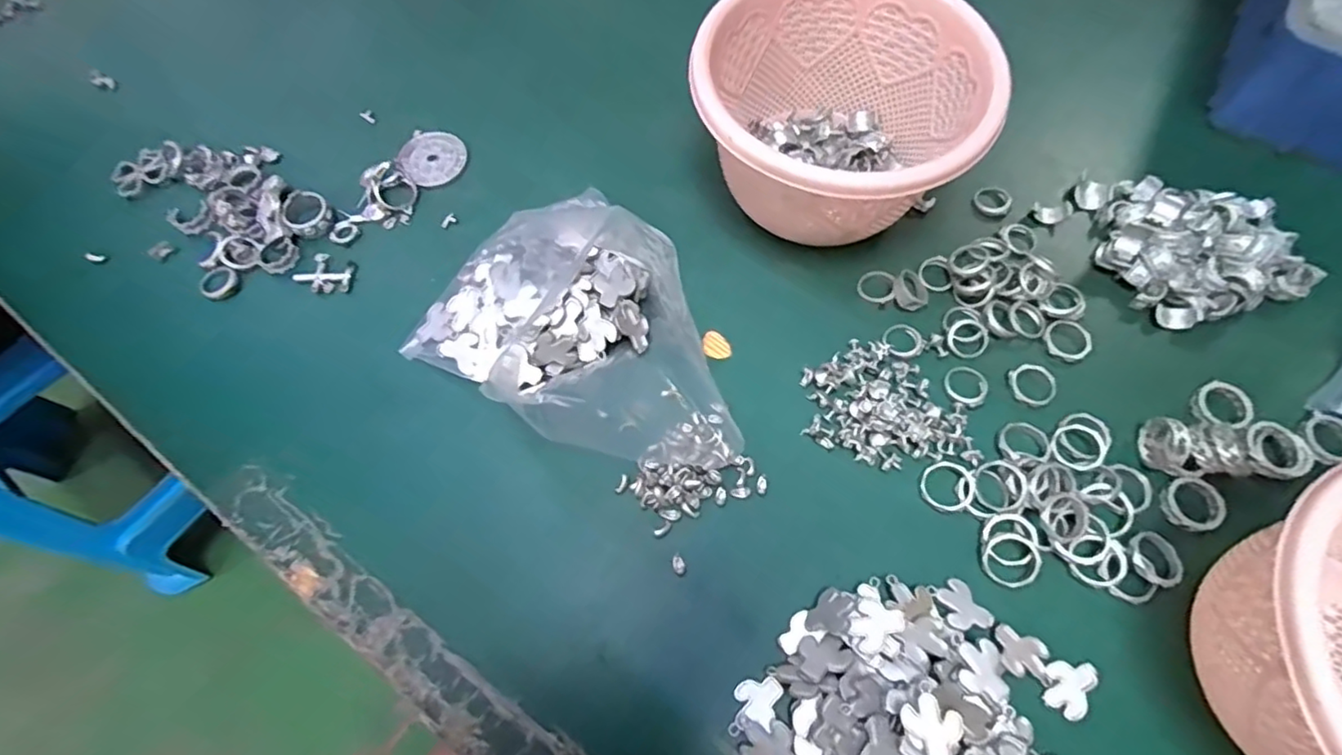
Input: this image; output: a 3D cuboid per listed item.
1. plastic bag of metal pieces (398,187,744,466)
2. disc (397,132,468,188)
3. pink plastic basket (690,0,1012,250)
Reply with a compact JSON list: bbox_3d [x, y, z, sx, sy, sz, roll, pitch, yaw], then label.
[{"bbox_3d":[-0.035,-0.026,0.325,0.172,0.031,0.122,30,71,13],"label":"plastic bag of metal pieces"},{"bbox_3d":[-0.154,-0.141,0.394,0.038,0.009,0.044,41,65,12],"label":"disc"},{"bbox_3d":[0.086,-0.140,0.335,0.141,0.083,0.137,0,68,1],"label":"pink plastic basket"}]

